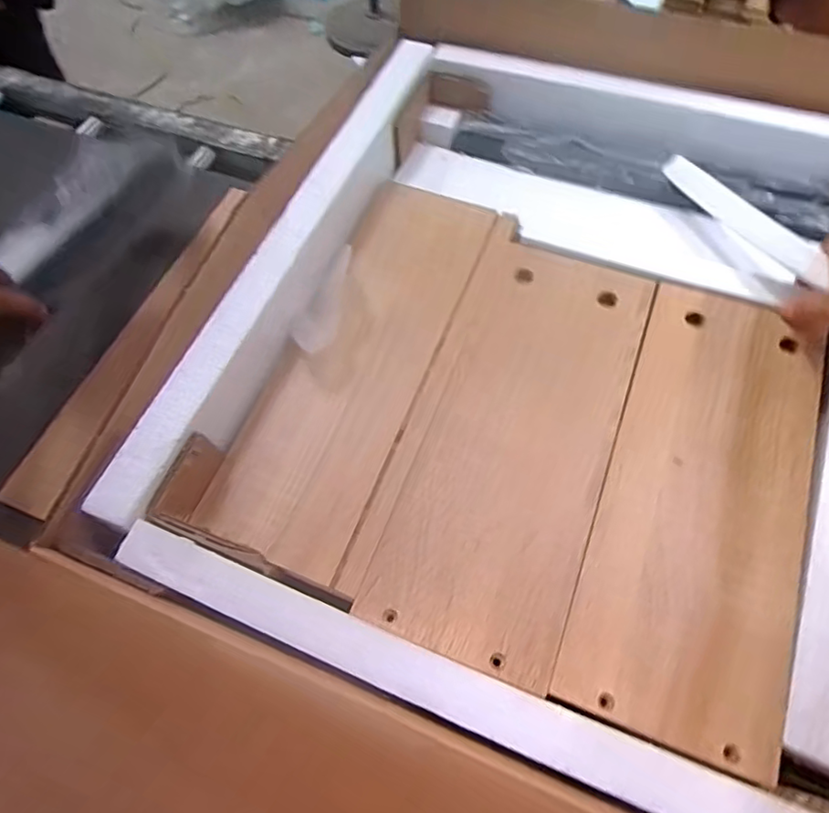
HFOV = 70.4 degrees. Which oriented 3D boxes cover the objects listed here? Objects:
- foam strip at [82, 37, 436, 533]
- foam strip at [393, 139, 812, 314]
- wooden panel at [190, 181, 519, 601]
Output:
[{"bbox_3d":[-0.082,-0.112,0.433,0.040,0.053,0.450,18,65,11],"label":"foam strip"},{"bbox_3d":[0.132,-0.153,0.470,0.309,0.009,0.071,22,65,13],"label":"foam strip"},{"bbox_3d":[-0.028,-0.039,0.420,0.113,0.013,0.317,20,65,12],"label":"wooden panel"}]

